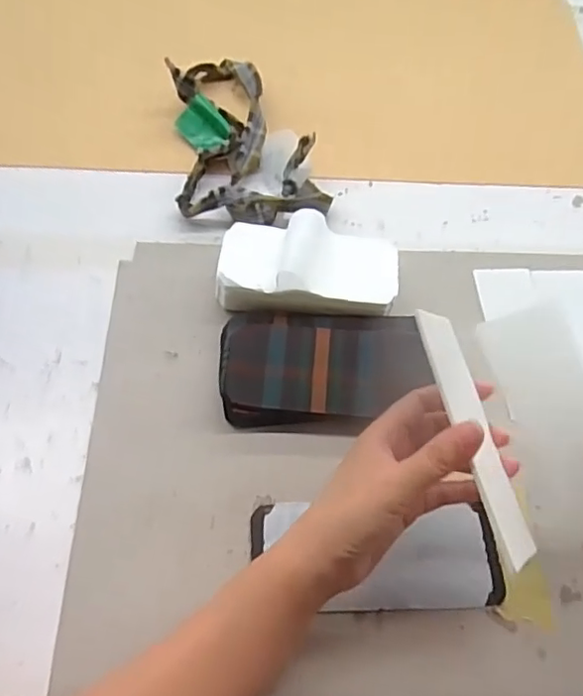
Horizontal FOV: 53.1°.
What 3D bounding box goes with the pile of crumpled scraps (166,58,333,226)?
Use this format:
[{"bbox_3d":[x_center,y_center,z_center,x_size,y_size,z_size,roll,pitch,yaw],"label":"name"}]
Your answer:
[{"bbox_3d":[-0.046,-0.213,0.587,0.140,0.043,0.267,-6,59,-6],"label":"pile of crumpled scraps"}]

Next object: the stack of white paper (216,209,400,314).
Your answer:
[{"bbox_3d":[0.016,-0.065,0.494,0.152,0.047,0.084,5,58,1],"label":"stack of white paper"}]

